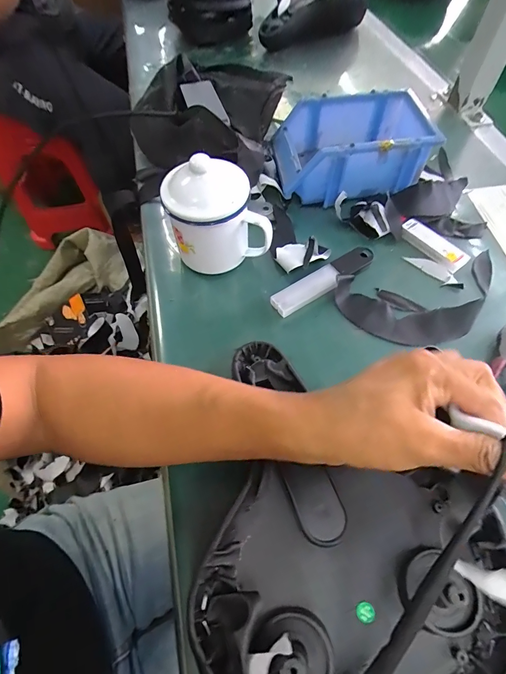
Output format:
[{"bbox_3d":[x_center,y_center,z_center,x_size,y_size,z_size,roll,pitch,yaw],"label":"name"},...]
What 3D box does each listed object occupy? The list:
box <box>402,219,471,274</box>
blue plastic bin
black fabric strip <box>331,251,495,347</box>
[{"bbox_3d":[0.204,-0.105,0.397,0.025,0.014,0.078,-34,65,-18],"label":"box"},{"bbox_3d":[0.122,-0.240,0.443,0.178,0.073,0.122,-6,60,-3],"label":"blue plastic bin"},{"bbox_3d":[0.182,-0.038,0.359,0.181,0.015,0.091,-10,60,-5],"label":"black fabric strip"}]

